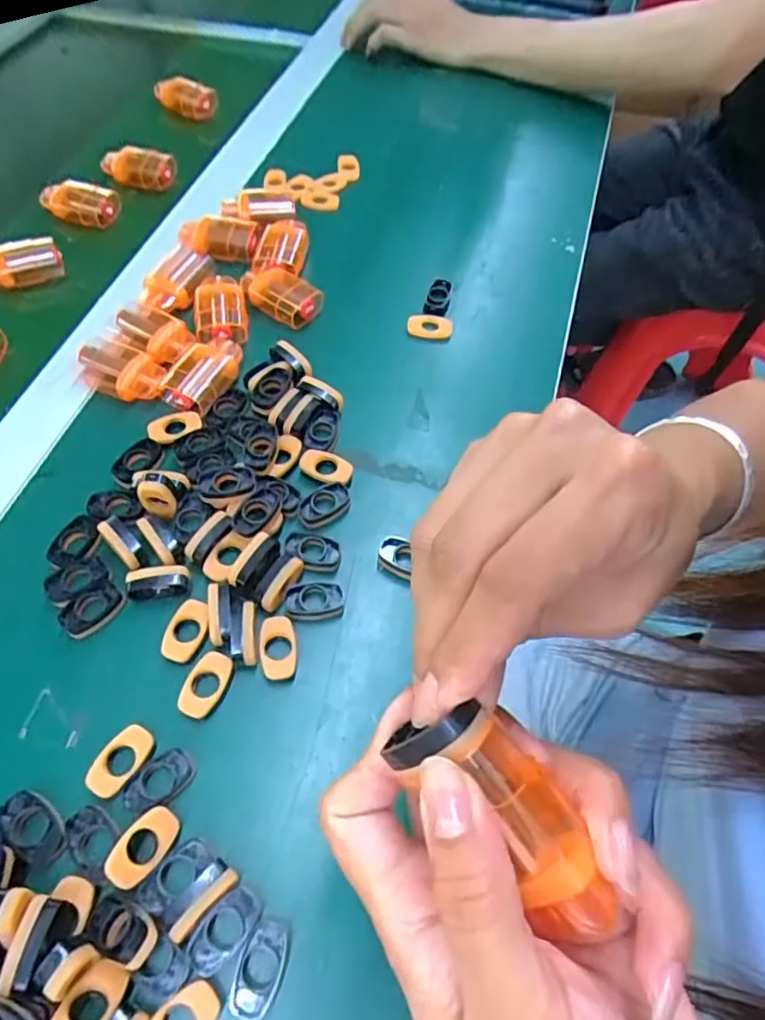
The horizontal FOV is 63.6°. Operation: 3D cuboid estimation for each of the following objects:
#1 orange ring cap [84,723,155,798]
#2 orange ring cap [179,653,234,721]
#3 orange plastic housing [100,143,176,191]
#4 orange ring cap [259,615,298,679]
[{"bbox_3d":[-0.123,0.118,0.290,0.018,0.007,0.033,31,62,14],"label":"orange ring cap"},{"bbox_3d":[-0.089,0.087,0.309,0.021,0.006,0.032,21,60,9],"label":"orange ring cap"},{"bbox_3d":[-0.212,-0.297,0.533,0.066,0.024,0.024,12,59,7],"label":"orange plastic housing"},{"bbox_3d":[-0.054,0.071,0.321,0.019,0.007,0.032,-6,59,-7],"label":"orange ring cap"}]

